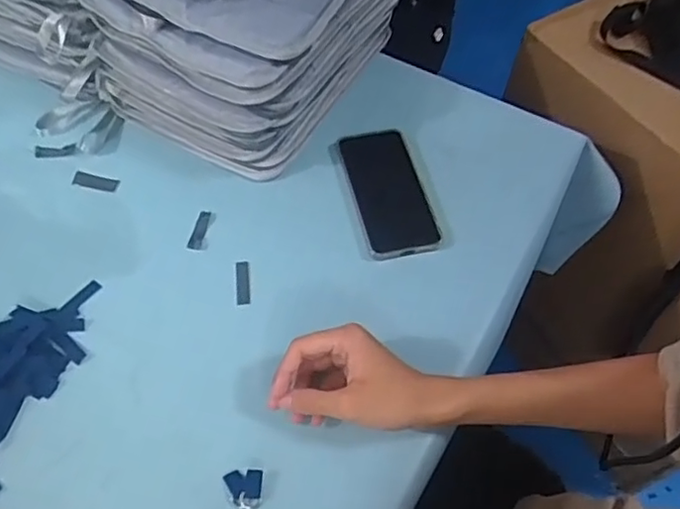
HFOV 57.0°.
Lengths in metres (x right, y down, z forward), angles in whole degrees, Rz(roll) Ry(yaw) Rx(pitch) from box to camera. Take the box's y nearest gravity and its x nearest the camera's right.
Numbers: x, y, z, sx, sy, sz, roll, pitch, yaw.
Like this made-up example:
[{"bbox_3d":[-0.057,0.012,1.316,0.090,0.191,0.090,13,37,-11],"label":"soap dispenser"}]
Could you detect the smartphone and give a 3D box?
[{"bbox_3d":[0.054,-0.070,0.677,0.081,0.016,0.164,-11,58,-9],"label":"smartphone"}]

